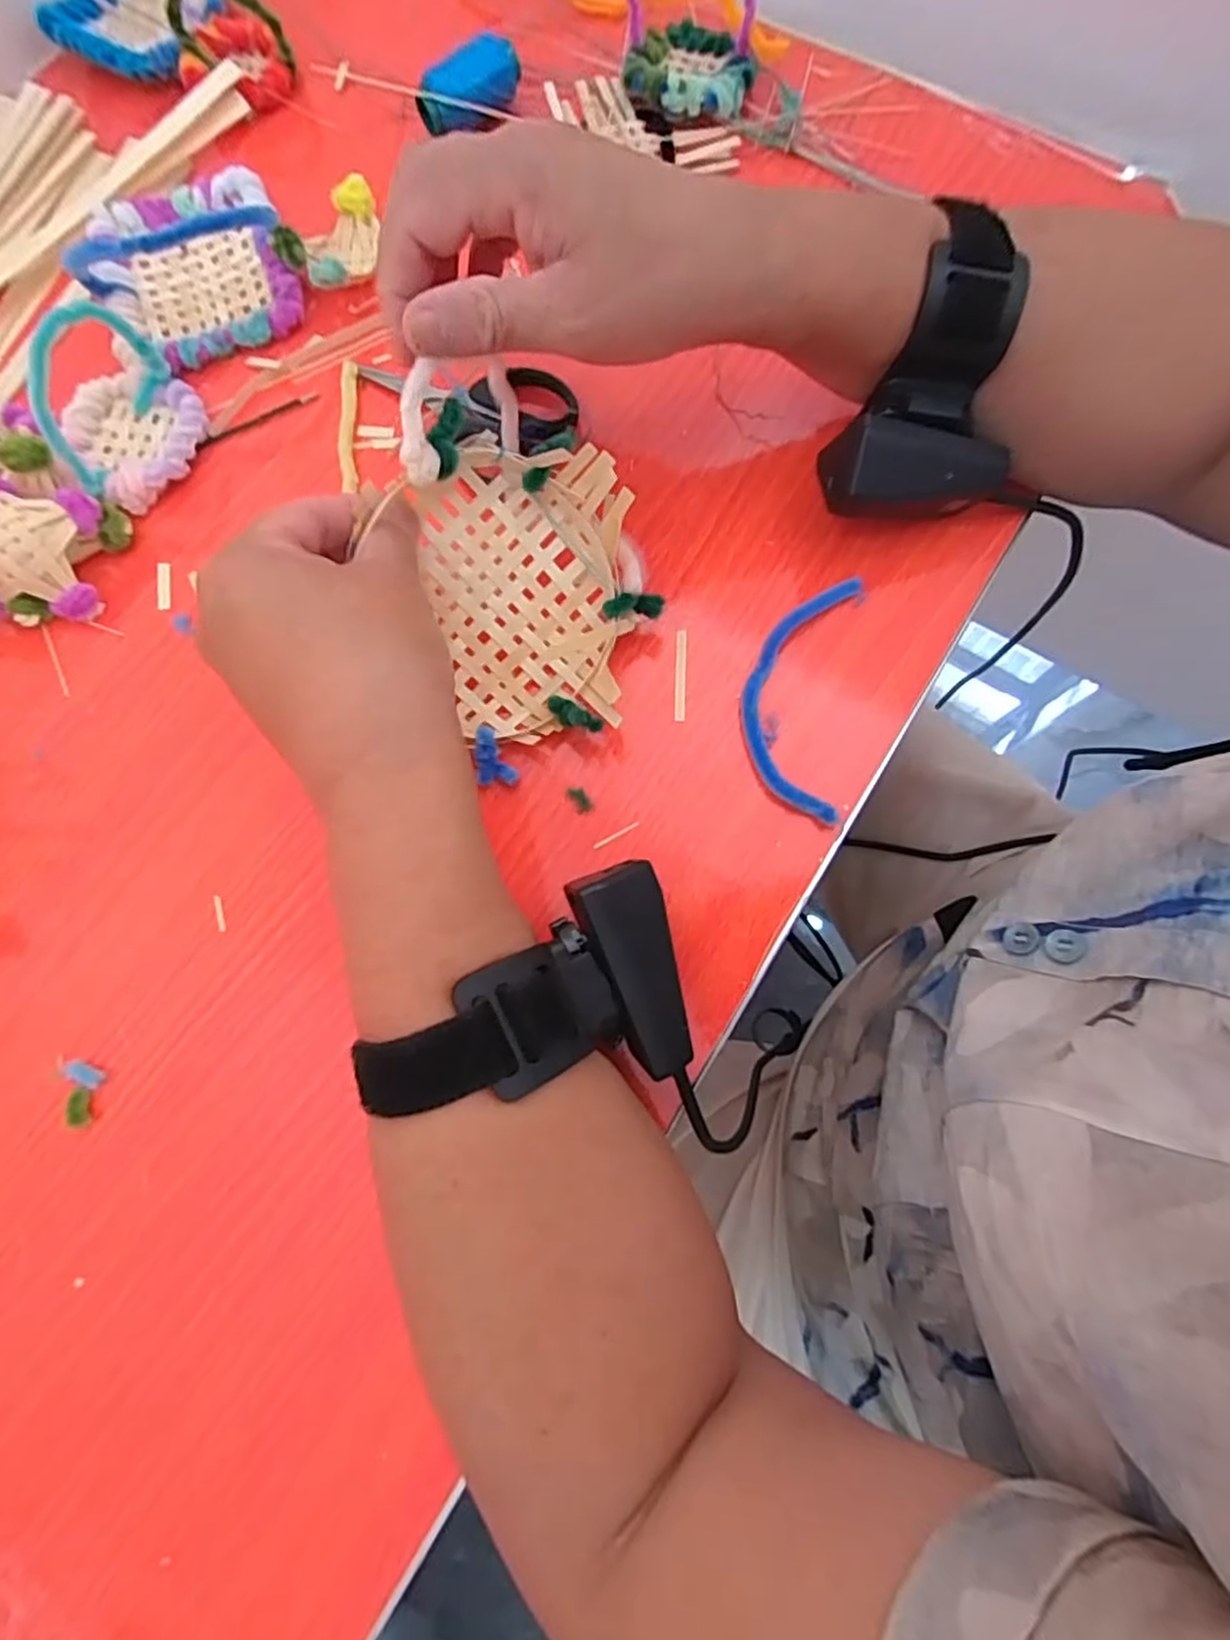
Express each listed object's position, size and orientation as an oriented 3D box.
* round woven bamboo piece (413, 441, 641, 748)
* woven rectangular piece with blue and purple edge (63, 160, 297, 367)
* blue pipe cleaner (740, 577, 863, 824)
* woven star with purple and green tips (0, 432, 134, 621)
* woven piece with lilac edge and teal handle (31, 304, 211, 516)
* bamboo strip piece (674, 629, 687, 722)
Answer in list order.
[{"bbox_3d":[-0.031,-0.086,0.278,0.075,0.031,0.099,-6,103,-4],"label":"round woven bamboo piece"},{"bbox_3d":[-0.208,-0.281,0.330,0.092,0.052,0.108,-24,78,-4],"label":"woven rectangular piece with blue and purple edge"},{"bbox_3d":[0.075,-0.054,0.293,0.042,0.007,0.106,9,78,4],"label":"blue pipe cleaner"},{"bbox_3d":[-0.256,-0.117,0.307,0.066,0.031,0.078,35,81,9],"label":"woven star with purple and green tips"},{"bbox_3d":[-0.222,-0.185,0.308,0.061,0.053,0.065,-39,79,-7],"label":"woven piece with lilac edge and teal handle"},{"bbox_3d":[0.028,-0.062,0.300,0.004,0.004,0.041,2,77,2],"label":"bamboo strip piece"}]

